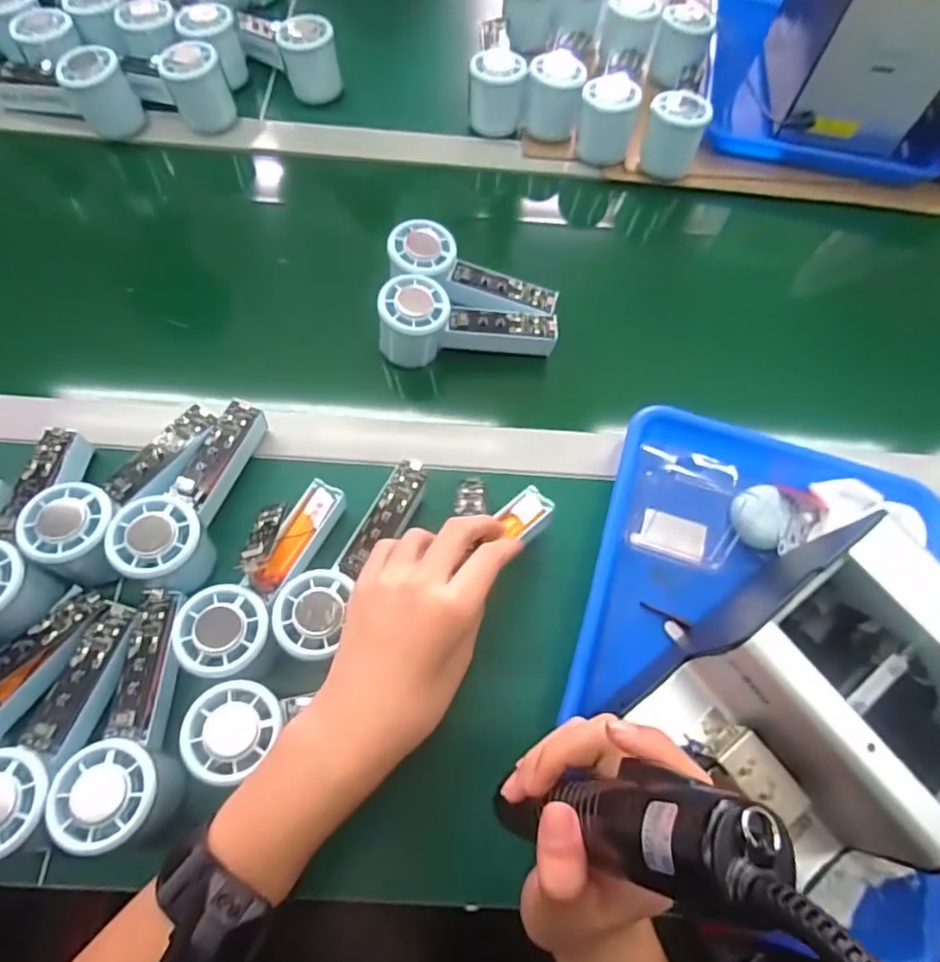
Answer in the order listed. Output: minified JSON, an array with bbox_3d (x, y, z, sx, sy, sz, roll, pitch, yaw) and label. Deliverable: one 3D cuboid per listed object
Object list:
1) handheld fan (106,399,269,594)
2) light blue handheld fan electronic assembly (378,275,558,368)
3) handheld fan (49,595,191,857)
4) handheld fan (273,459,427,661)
[{"bbox_3d":[-0.203,0.004,0.425,0.052,0.051,0.147,12,67,2],"label":"handheld fan"},{"bbox_3d":[-0.001,-0.127,0.496,0.145,0.065,0.049,6,67,0],"label":"light blue handheld fan electronic assembly"},{"bbox_3d":[-0.209,0.146,0.373,0.057,0.055,0.148,2,67,-2],"label":"handheld fan"},{"bbox_3d":[-0.079,0.051,0.410,0.046,0.033,0.155,28,55,9],"label":"handheld fan"}]

